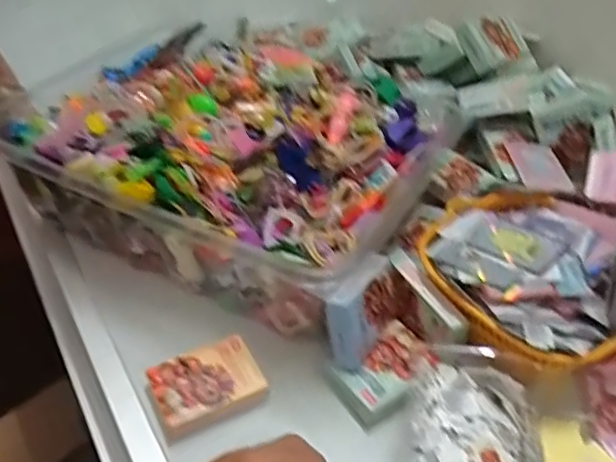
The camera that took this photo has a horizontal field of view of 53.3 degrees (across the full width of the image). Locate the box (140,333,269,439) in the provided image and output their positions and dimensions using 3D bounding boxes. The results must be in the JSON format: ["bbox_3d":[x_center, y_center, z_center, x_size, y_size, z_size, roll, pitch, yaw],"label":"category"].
[{"bbox_3d":[-0.089,0.133,0.534,0.092,0.026,0.063,-18,54,-15],"label":"box"}]

